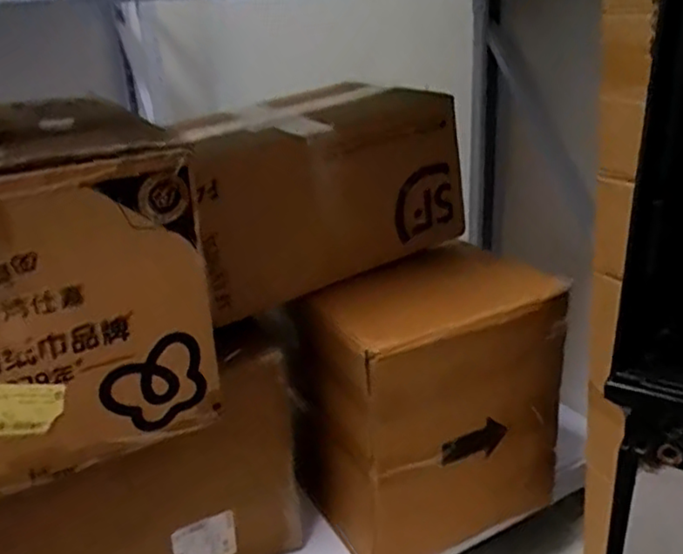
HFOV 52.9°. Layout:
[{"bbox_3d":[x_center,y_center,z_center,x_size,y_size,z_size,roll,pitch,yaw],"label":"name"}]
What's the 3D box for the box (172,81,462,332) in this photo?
[{"bbox_3d":[-0.050,-0.127,0.952,0.382,0.236,0.213,-16,26,-28],"label":"box"}]

